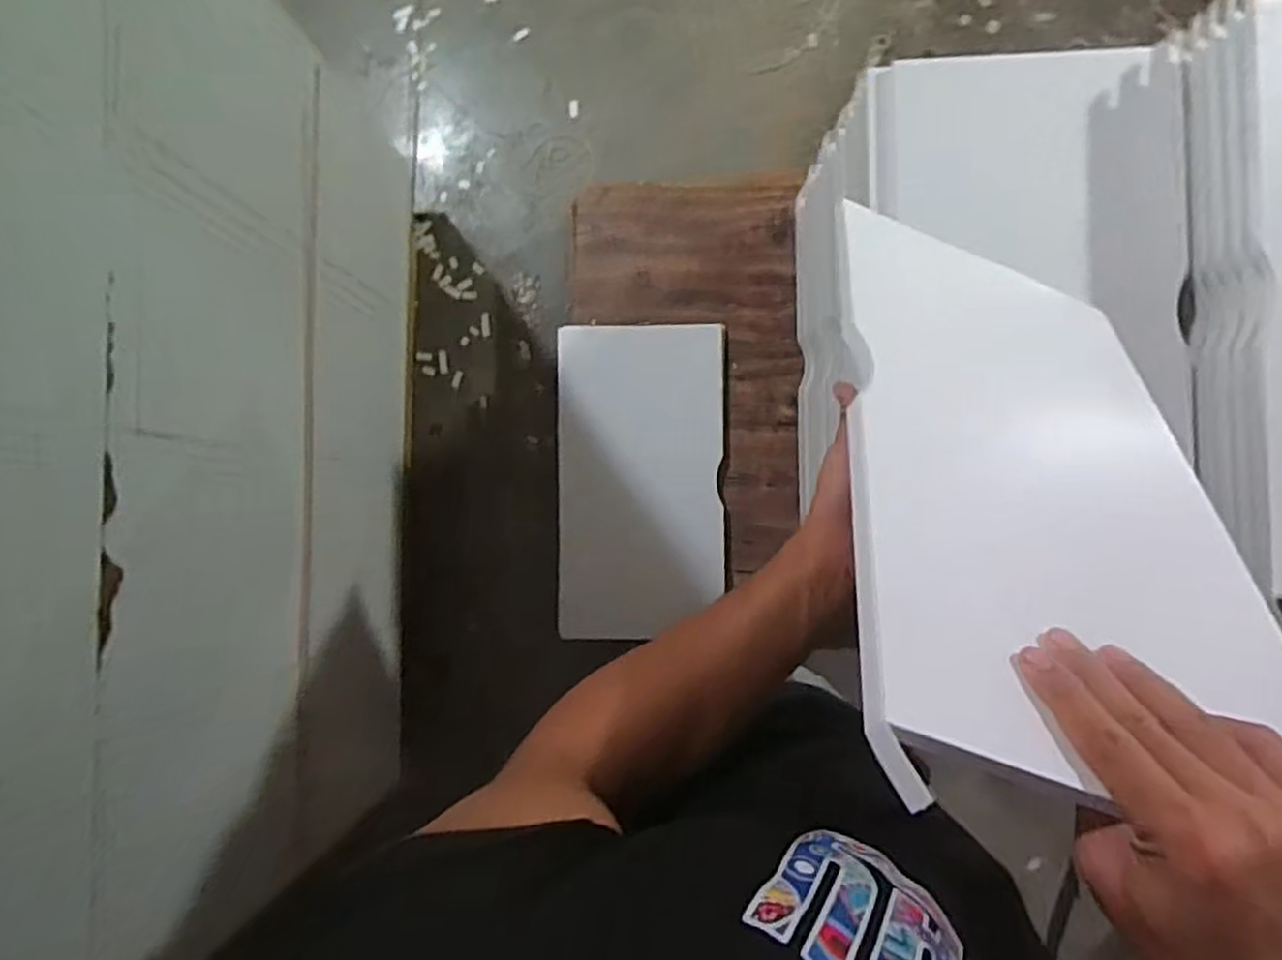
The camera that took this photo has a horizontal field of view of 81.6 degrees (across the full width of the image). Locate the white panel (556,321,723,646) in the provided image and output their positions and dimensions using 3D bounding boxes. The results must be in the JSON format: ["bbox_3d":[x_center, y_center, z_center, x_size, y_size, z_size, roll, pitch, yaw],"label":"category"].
[{"bbox_3d":[-0.001,-0.003,1.305,0.291,0.029,0.536,0,84,3],"label":"white panel"}]

